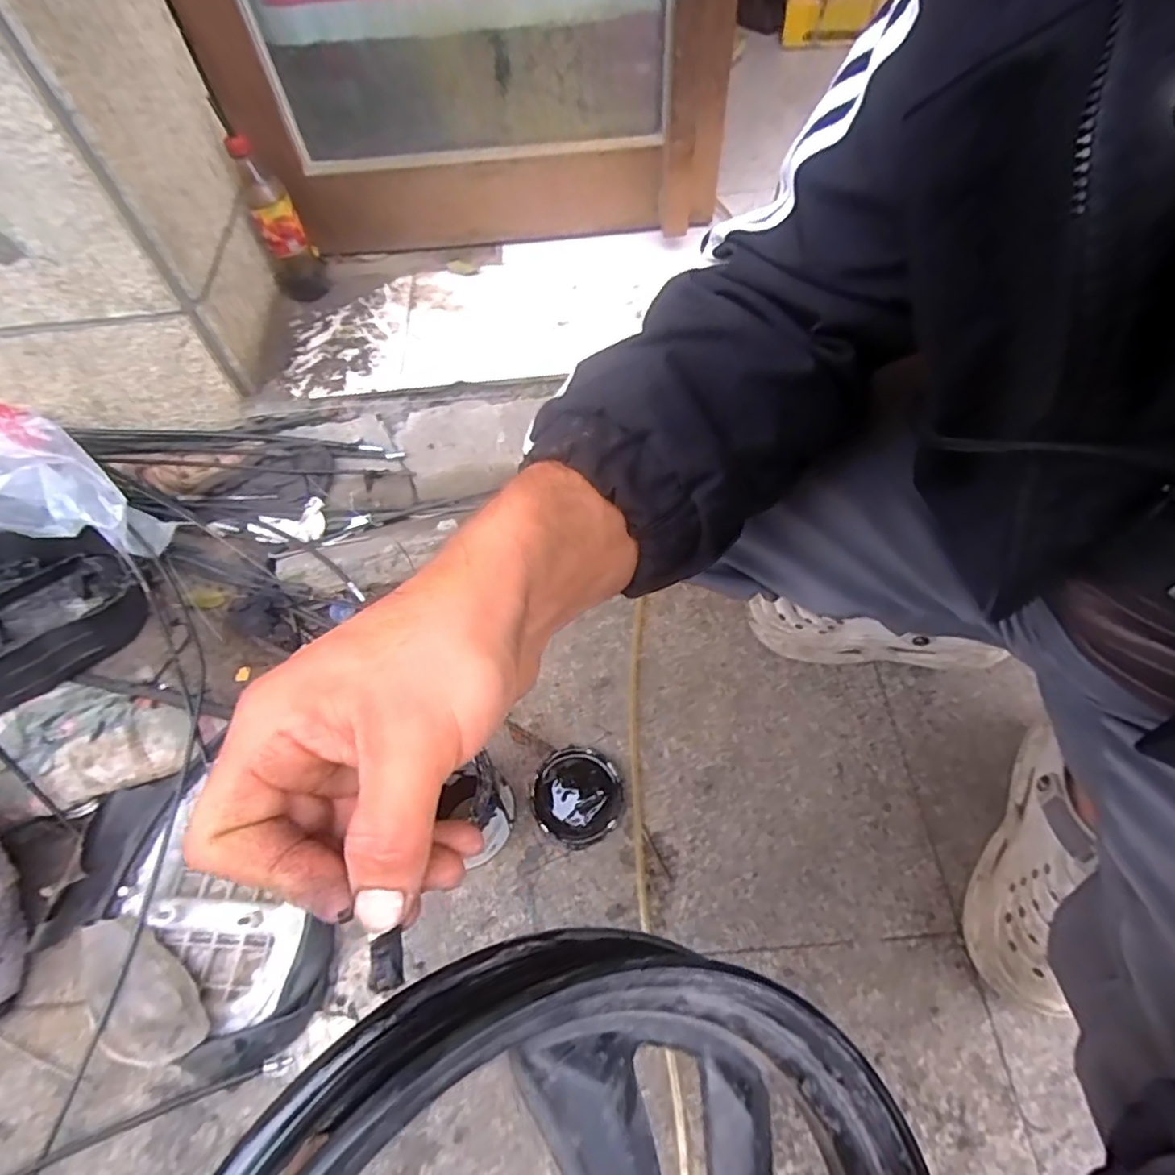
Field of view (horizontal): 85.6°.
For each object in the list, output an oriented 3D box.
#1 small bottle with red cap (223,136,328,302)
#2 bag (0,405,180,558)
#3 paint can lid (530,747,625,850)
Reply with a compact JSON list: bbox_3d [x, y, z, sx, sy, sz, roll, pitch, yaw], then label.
[{"bbox_3d":[-0.450,-0.529,0.931,0.073,0.208,0.070,-25,61,-11],"label":"small bottle with red cap"},{"bbox_3d":[-0.684,-0.137,0.705,0.394,0.146,0.096,21,57,-20],"label":"bag"},{"bbox_3d":[-0.010,0.218,0.666,0.095,0.025,0.093,-1,59,2],"label":"paint can lid"}]

